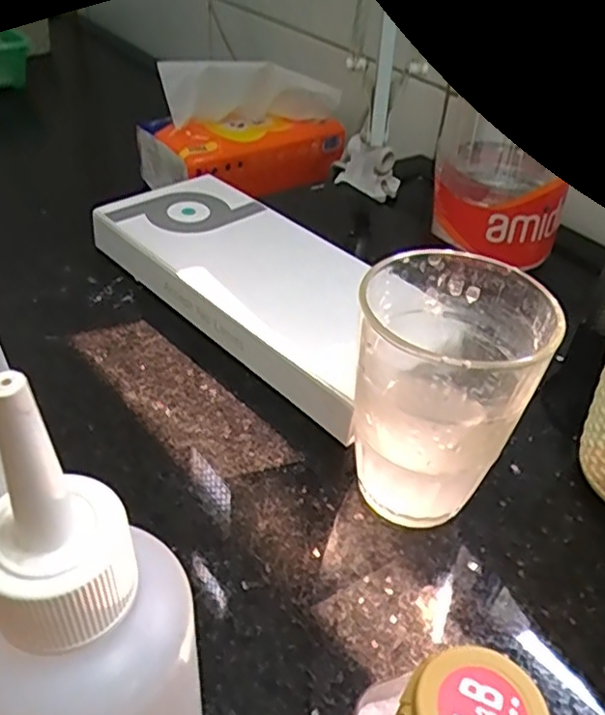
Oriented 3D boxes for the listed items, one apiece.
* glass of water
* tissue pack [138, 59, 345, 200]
[{"bbox_3d":[0.051,0.017,0.246,0.064,0.094,0.060,19,42,18],"label":"glass of water"},{"bbox_3d":[-0.054,-0.218,0.604,0.179,0.107,0.092,-23,47,-29],"label":"tissue pack"}]

